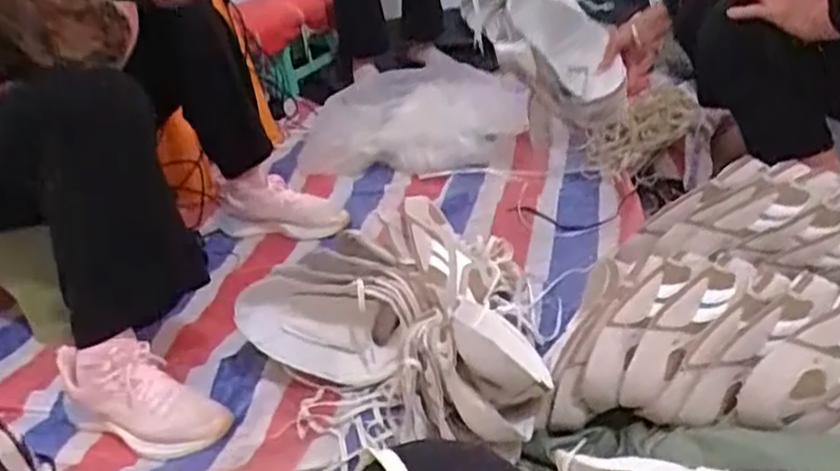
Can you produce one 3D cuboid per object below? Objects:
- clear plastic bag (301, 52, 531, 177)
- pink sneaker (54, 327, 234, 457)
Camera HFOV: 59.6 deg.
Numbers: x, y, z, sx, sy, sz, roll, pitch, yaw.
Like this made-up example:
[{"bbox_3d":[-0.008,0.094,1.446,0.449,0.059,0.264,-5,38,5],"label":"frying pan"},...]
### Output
[{"bbox_3d":[-0.016,-0.307,1.727,0.542,0.169,0.499,-10,32,-5],"label":"clear plastic bag"},{"bbox_3d":[-0.411,0.215,1.046,0.282,0.113,0.116,16,39,33],"label":"pink sneaker"}]

